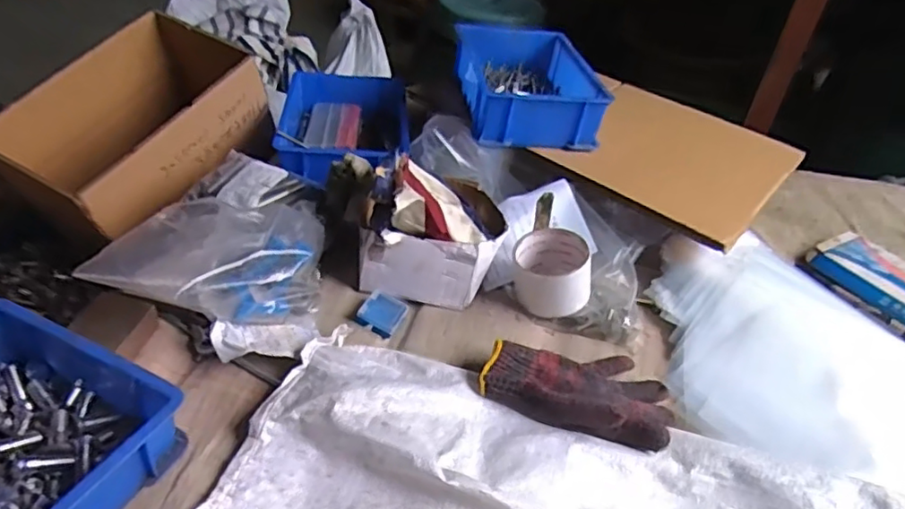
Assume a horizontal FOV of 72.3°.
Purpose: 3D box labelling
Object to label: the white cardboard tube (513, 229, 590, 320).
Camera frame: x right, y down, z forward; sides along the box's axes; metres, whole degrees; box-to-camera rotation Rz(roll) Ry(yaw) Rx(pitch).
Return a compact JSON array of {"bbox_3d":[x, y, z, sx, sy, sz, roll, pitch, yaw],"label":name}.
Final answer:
[{"bbox_3d":[0.109,0.019,0.686,0.075,0.069,0.082,-1,38,-11],"label":"white cardboard tube"}]

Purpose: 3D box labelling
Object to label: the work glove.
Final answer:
[{"bbox_3d":[0.119,0.118,0.580,0.171,0.031,0.106,14,38,8],"label":"work glove"}]

